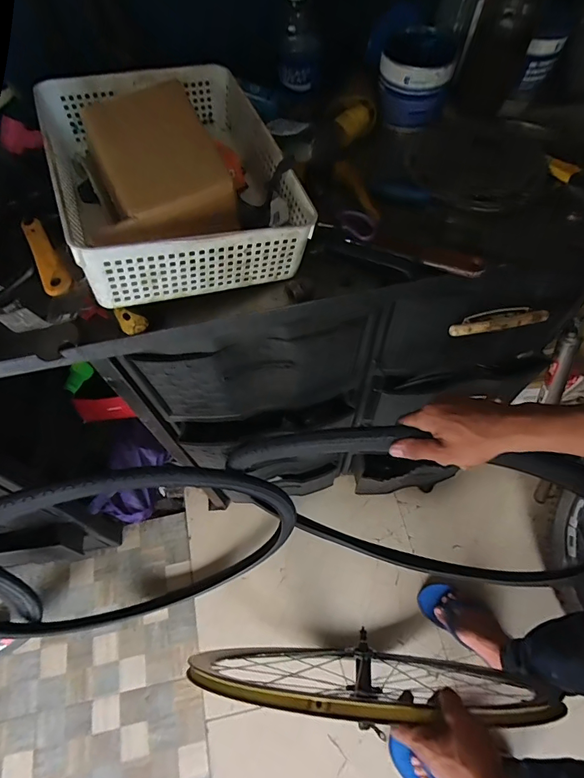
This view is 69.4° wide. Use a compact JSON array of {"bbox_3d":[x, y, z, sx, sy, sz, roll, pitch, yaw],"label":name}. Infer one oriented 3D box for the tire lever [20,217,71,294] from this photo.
[{"bbox_3d":[-0.288,-0.153,0.490,0.029,0.014,0.119,-30,66,-14],"label":"tire lever"}]

